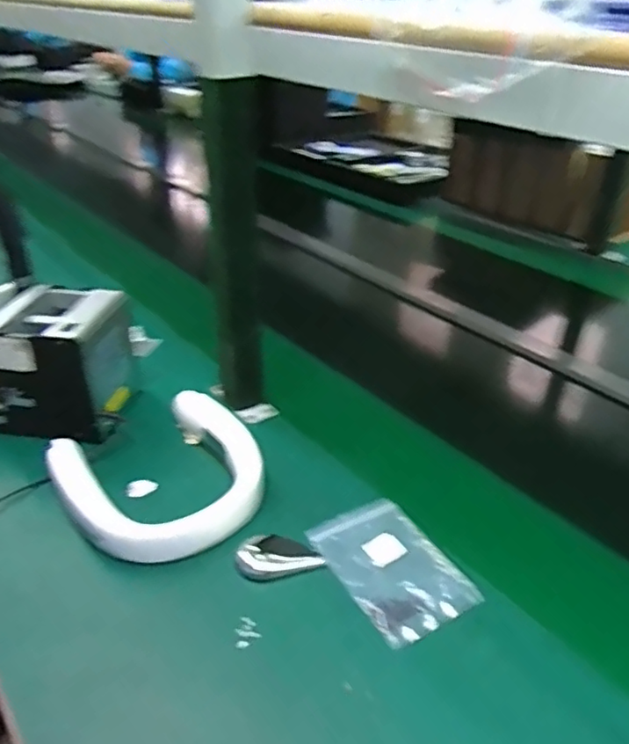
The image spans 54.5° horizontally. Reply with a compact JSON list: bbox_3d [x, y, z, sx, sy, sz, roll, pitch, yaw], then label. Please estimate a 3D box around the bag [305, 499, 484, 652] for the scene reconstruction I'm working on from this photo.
[{"bbox_3d":[0.074,0.184,0.589,0.104,0.009,0.153,-21,38,-25],"label":"bag"}]

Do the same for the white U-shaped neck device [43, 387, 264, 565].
[{"bbox_3d":[-0.163,0.113,0.652,0.198,0.057,0.194,-22,40,-31],"label":"white U-shaped neck device"}]

